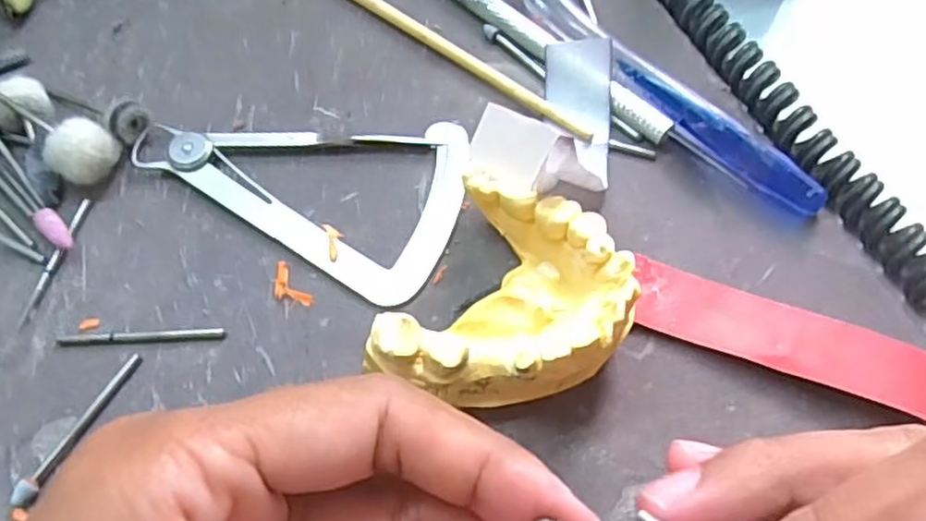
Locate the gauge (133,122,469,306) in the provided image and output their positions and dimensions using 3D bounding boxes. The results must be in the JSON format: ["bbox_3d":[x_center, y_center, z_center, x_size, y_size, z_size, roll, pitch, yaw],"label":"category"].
[{"bbox_3d":[-0.044,-0.030,0.208,0.097,0.007,0.059,26,67,15],"label":"gauge"}]

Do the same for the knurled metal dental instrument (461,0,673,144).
[{"bbox_3d":[0.021,-0.073,0.226,0.007,0.006,0.114,-41,68,-17],"label":"knurled metal dental instrument"}]

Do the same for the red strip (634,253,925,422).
[{"bbox_3d":[0.082,0.020,0.177,0.079,0.007,0.019,20,65,12],"label":"red strip"}]

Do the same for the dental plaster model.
[{"bbox_3d":[0.013,0.012,0.172,0.051,0.027,0.058,26,66,15],"label":"dental plaster model"}]

